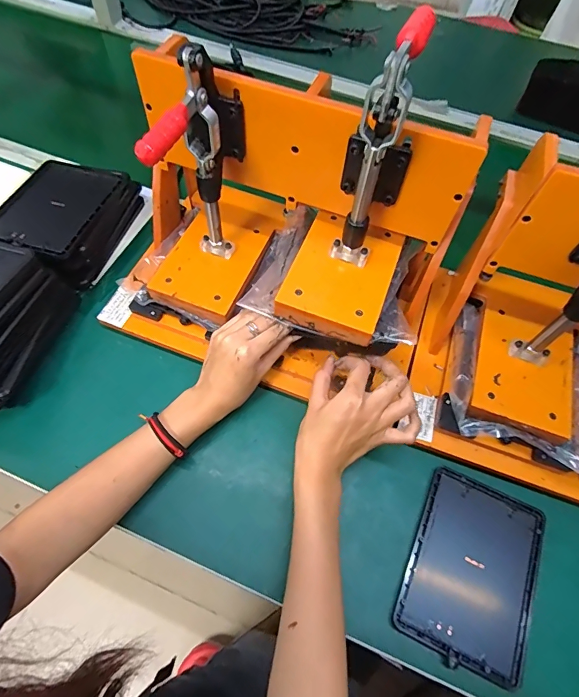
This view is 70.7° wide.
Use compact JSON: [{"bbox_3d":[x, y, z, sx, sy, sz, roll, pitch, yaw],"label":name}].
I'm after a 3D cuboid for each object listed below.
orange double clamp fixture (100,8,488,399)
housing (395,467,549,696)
[{"bbox_3d":[-0.022,-0.130,0.404,0.348,0.279,0.205,16,64,8],"label":"orange double clamp fixture"},{"bbox_3d":[0.183,0.216,0.406,0.117,0.011,0.162,25,62,10],"label":"housing"}]

